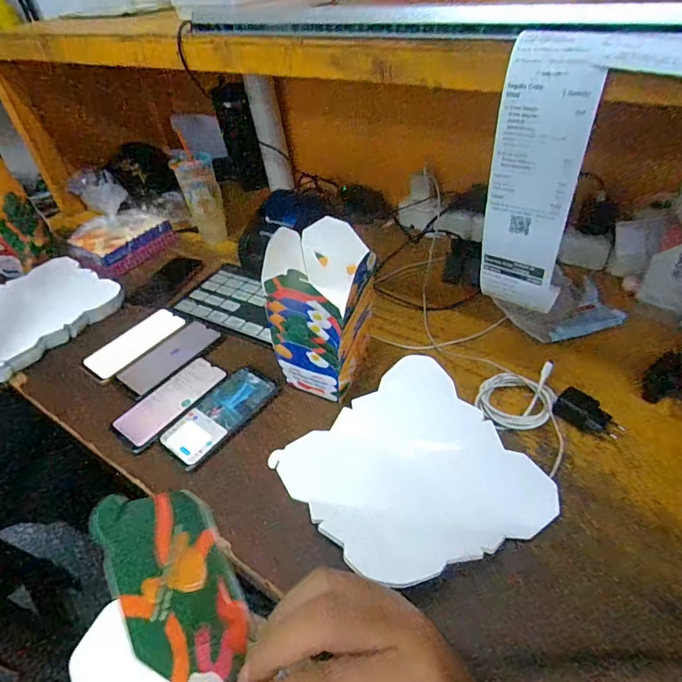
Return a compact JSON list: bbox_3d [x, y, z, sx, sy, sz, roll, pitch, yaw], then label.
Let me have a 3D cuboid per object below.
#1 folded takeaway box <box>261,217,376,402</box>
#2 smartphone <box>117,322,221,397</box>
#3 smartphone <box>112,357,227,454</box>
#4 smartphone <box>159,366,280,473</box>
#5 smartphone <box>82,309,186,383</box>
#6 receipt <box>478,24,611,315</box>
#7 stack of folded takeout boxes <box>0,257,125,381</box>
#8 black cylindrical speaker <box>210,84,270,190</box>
[{"bbox_3d":[-0.021,-0.029,0.572,0.117,0.207,0.108,18,48,25],"label":"folded takeaway box"},{"bbox_3d":[-0.279,0.024,0.726,0.077,0.005,0.161,23,50,29],"label":"smartphone"},{"bbox_3d":[-0.249,0.085,0.653,0.078,0.010,0.161,21,49,27],"label":"smartphone"},{"bbox_3d":[-0.170,0.100,0.626,0.084,0.009,0.164,27,52,31],"label":"smartphone"},{"bbox_3d":[-0.353,0.002,0.759,0.081,0.008,0.167,23,50,29],"label":"smartphone"},{"bbox_3d":[0.200,-0.148,0.462,0.089,0.269,0.047,20,48,26],"label":"receipt"},{"bbox_3d":[-0.578,-0.062,0.833,0.262,0.024,0.247,25,51,30],"label":"stack of folded takeout boxes"},{"bbox_3d":[-0.253,-0.506,1.121,0.083,0.245,0.064,-17,43,-11],"label":"black cylindrical speaker"}]

